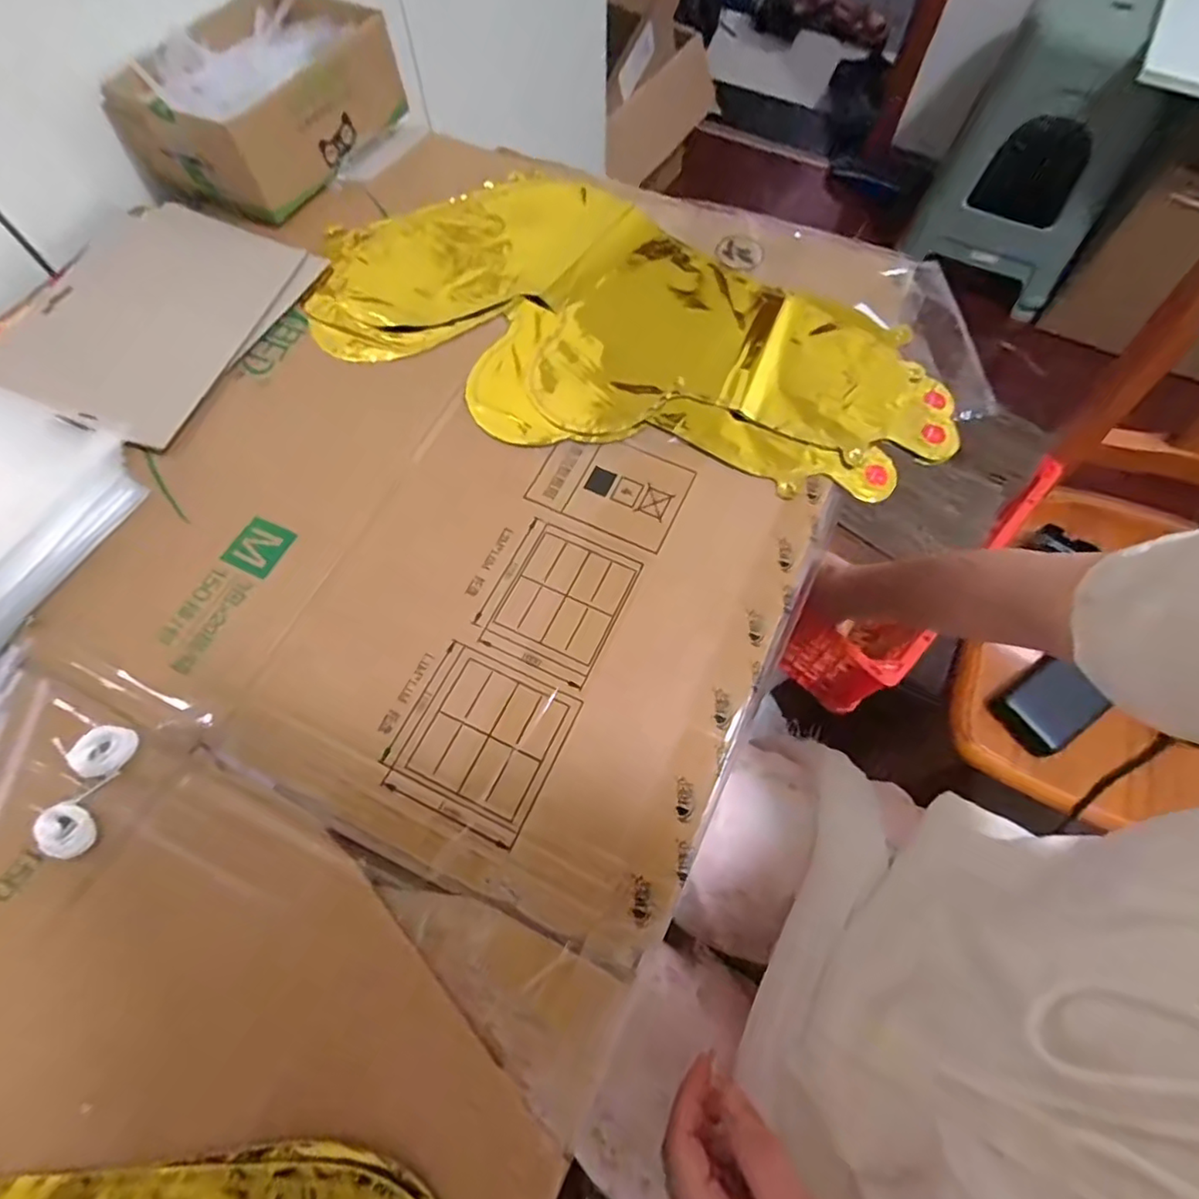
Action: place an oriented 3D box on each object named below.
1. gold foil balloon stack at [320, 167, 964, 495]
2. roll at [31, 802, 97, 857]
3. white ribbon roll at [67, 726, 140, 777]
[{"bbox_3d":[0.019,-0.204,0.419,0.441,0.027,0.234,19,67,8],"label":"gold foil balloon stack"},{"bbox_3d":[-0.255,0.110,0.288,0.030,0.007,0.020,28,69,12],"label":"roll"},{"bbox_3d":[-0.250,0.076,0.305,0.028,0.006,0.025,9,66,4],"label":"white ribbon roll"}]

